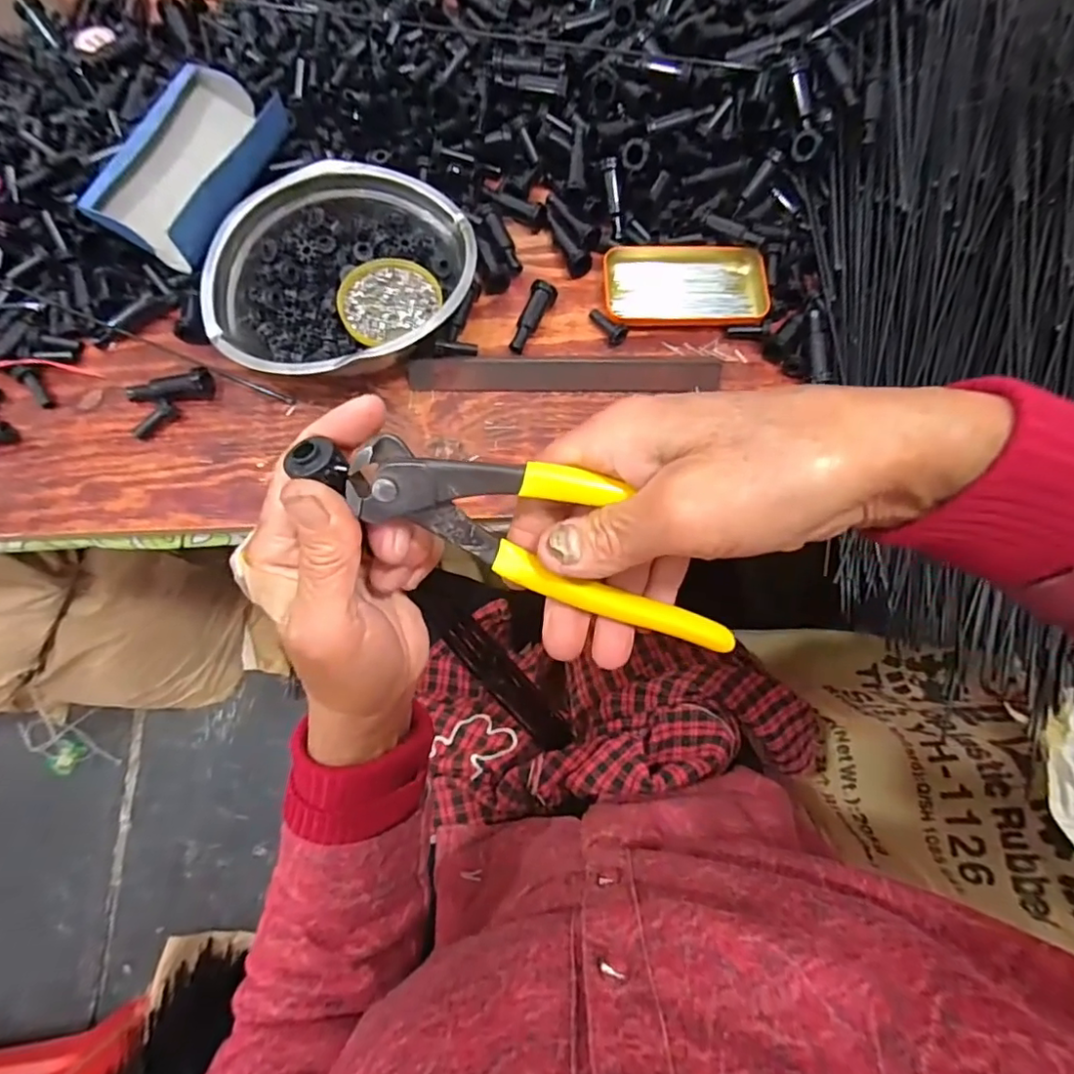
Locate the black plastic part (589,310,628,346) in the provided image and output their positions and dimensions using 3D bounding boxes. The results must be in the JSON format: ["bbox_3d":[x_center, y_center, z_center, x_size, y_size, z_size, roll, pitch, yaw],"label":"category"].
[{"bbox_3d":[0.063,-0.187,0.510,0.016,0.016,0.041,-27,76,-9],"label":"black plastic part"}]

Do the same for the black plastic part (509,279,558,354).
[{"bbox_3d":[-0.003,-0.191,0.506,0.022,0.020,0.063,19,74,4],"label":"black plastic part"}]

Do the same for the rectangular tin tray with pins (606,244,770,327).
[{"bbox_3d":[0.133,-0.229,0.530,0.142,0.026,0.076,1,73,-1],"label":"rectangular tin tray with pins"}]

